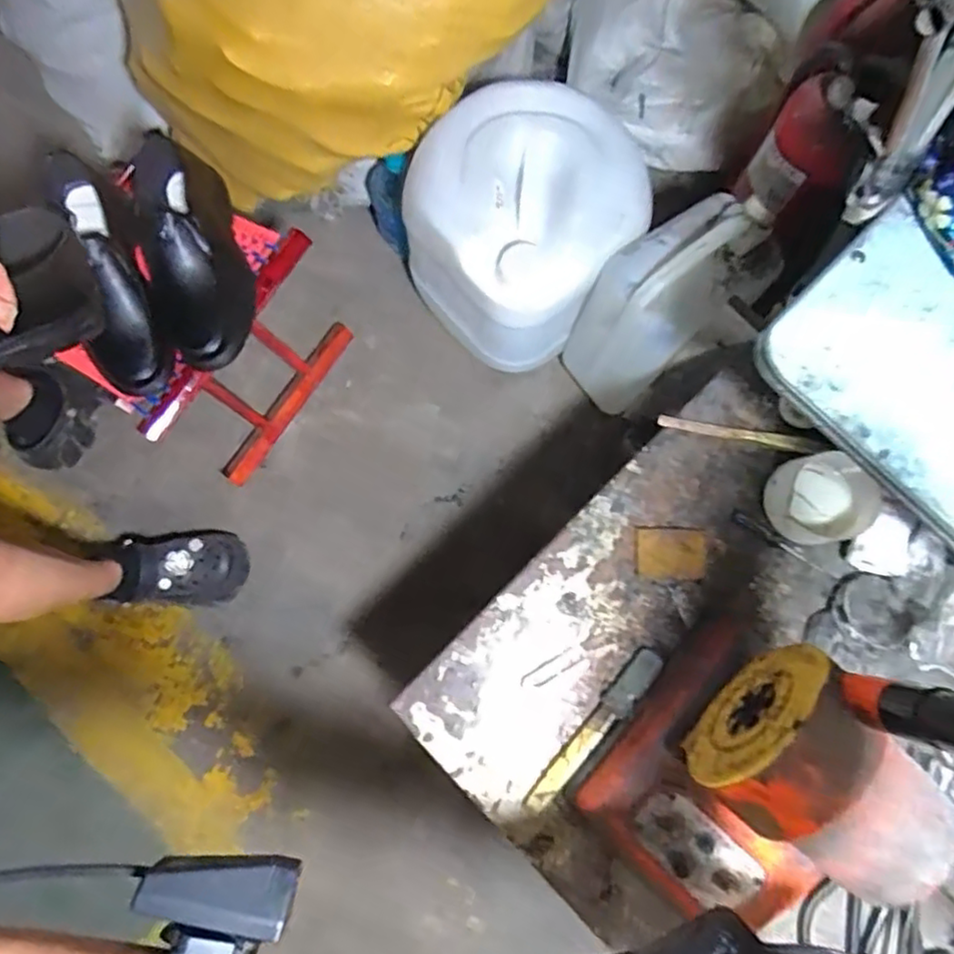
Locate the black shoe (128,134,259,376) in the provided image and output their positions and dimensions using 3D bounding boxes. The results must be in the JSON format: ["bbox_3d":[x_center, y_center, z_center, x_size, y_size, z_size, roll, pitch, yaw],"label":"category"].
[{"bbox_3d":[-0.339,-0.275,0.775,0.108,0.087,0.300,-14,79,-3],"label":"black shoe"}]

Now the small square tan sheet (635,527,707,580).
[{"bbox_3d":[0.198,0.078,0.669,0.072,0.007,0.051,2,79,0],"label":"small square tan sheet"}]

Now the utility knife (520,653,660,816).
[{"bbox_3d":[0.115,0.245,0.630,0.028,0.022,0.183,39,81,7],"label":"utility knife"}]

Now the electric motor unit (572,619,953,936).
[{"bbox_3d":[0.218,0.253,0.520,0.173,0.227,0.218,41,81,7],"label":"electric motor unit"}]

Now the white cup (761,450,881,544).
[{"bbox_3d":[0.343,0.024,0.661,0.085,0.046,0.089,0,79,0],"label":"white cup"}]

